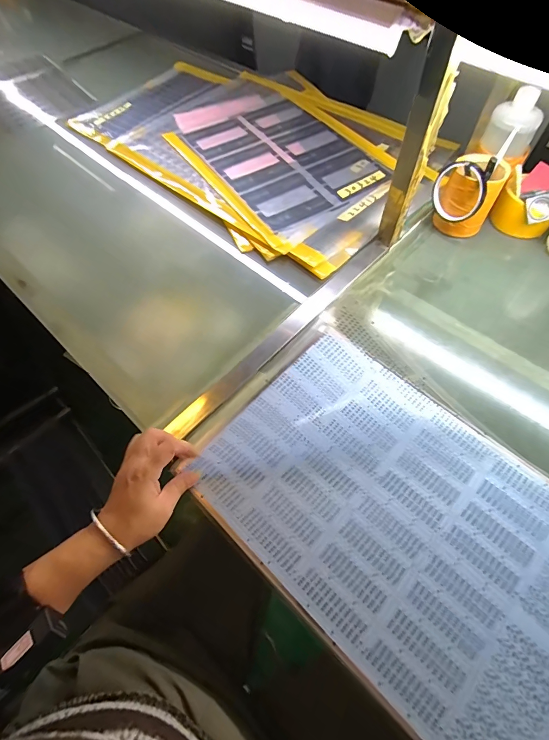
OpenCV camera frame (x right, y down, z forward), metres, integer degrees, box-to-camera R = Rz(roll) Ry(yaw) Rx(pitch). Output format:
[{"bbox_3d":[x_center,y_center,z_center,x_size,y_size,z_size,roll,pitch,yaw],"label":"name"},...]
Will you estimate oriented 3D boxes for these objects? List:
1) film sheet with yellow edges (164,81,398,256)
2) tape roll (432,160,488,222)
[{"bbox_3d":[-0.003,-0.463,0.741,0.320,0.012,0.510,-32,65,-13],"label":"film sheet with yellow edges"},{"bbox_3d":[0.292,-0.279,0.562,0.019,0.085,0.084,-23,35,-26],"label":"tape roll"}]

